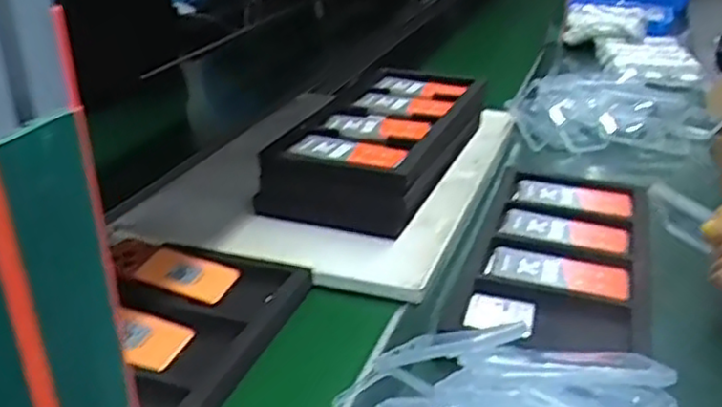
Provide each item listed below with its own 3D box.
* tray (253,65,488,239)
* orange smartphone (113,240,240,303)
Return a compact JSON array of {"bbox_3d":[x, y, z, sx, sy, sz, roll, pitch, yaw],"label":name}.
[{"bbox_3d":[0.045,-0.110,1.233,0.238,0.105,0.515,7,27,19],"label":"tray"},{"bbox_3d":[-0.235,0.081,0.919,0.158,0.013,0.078,18,29,7],"label":"orange smartphone"}]

